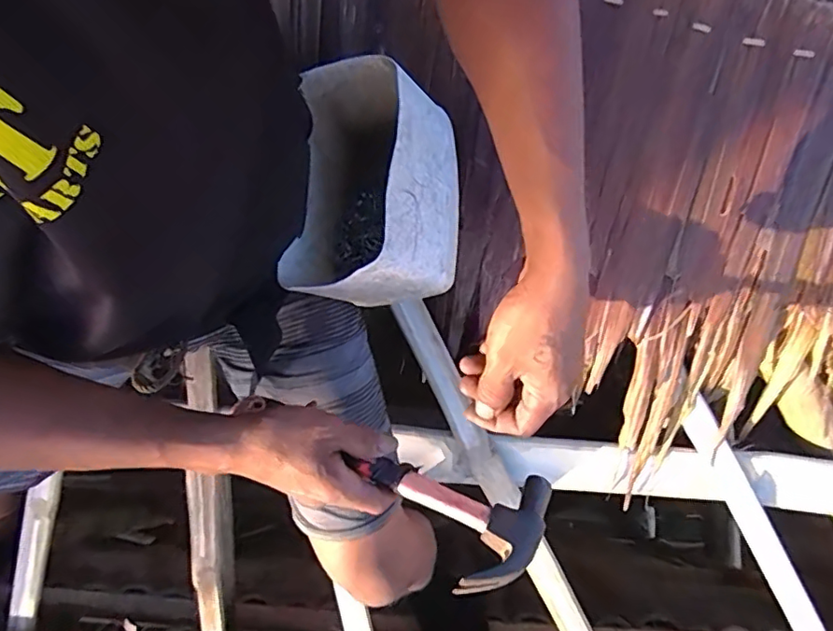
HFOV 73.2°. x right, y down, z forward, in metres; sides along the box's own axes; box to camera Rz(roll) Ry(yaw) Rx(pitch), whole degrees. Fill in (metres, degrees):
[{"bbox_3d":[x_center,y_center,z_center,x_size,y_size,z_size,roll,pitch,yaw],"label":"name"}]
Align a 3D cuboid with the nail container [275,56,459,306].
[{"bbox_3d":[-0.042,-0.108,0.496,0.121,0.116,0.196,-3,76,39],"label":"nail container"}]

